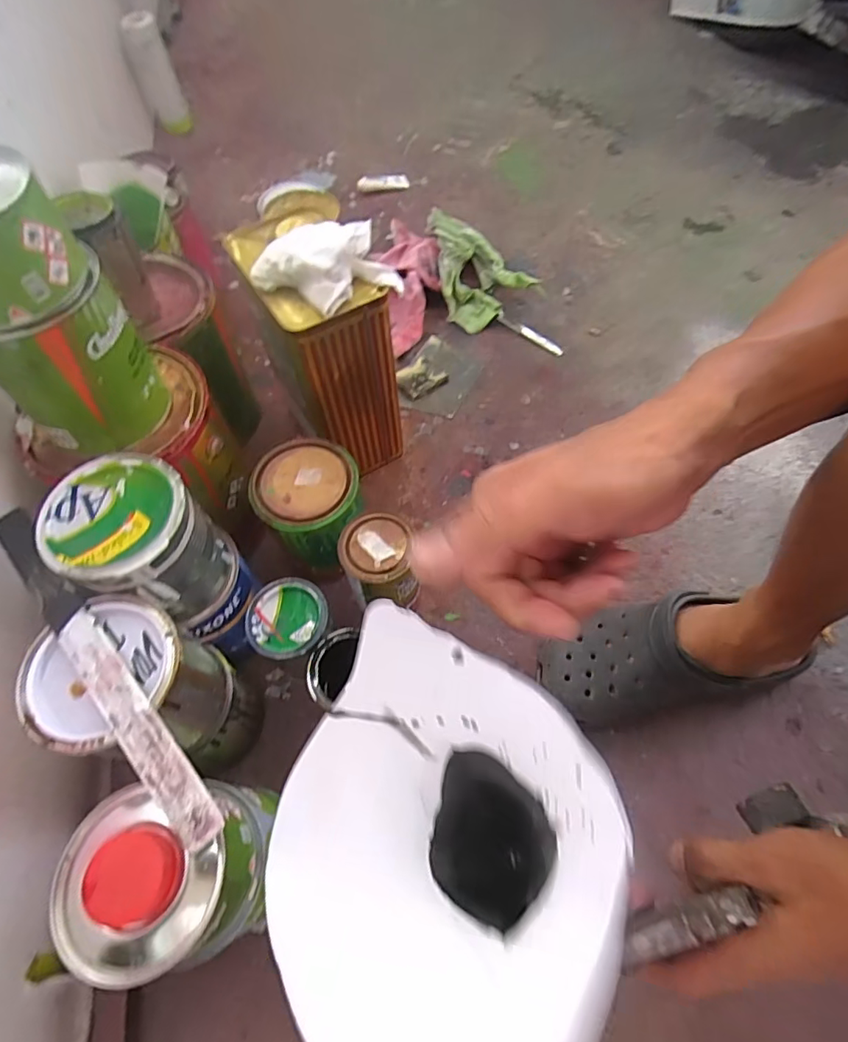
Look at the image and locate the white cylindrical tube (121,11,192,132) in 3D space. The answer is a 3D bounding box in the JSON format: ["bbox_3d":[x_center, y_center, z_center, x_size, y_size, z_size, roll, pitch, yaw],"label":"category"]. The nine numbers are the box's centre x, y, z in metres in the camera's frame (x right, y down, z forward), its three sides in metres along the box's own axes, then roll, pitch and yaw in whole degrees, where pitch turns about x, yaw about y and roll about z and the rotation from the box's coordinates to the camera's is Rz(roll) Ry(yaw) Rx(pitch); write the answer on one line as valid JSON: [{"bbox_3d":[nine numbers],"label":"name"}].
[{"bbox_3d":[-0.557,-0.927,1.116,0.074,0.190,0.067,-17,63,-8],"label":"white cylindrical tube"}]

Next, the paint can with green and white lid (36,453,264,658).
[{"bbox_3d":[-0.221,0.029,0.443,0.103,0.145,0.100,4,63,3],"label":"paint can with green and white lid"}]

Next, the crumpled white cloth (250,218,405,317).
[{"bbox_3d":[-0.092,-0.233,0.476,0.117,0.034,0.095,-27,65,-12],"label":"crumpled white cloth"}]

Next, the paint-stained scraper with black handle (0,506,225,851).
[{"bbox_3d":[-0.220,0.089,0.354,0.025,0.007,0.285,-40,69,-17],"label":"paint-stained scraper with black handle"}]

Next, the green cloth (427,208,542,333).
[{"bbox_3d":[0.070,-0.397,0.816,0.103,0.074,0.233,-16,63,-8],"label":"green cloth"}]

